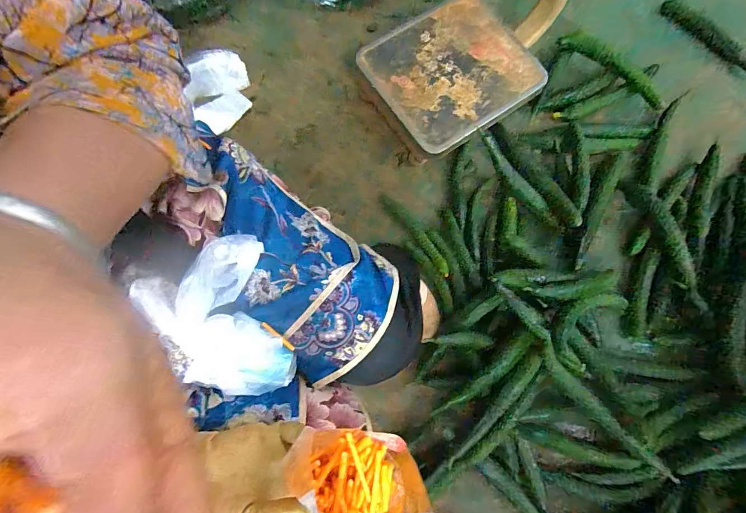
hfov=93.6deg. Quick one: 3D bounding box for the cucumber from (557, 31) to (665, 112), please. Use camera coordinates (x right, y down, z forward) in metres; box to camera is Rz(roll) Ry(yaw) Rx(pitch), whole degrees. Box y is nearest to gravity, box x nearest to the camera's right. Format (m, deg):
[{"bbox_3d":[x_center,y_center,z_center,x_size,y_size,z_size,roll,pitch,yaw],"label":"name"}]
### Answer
[{"bbox_3d":[0.549,-0.431,0.791,0.264,0.033,0.062,36,81,9],"label":"cucumber"}]

